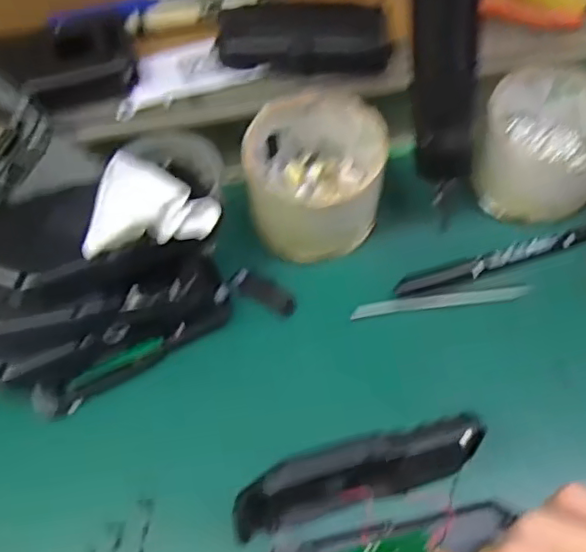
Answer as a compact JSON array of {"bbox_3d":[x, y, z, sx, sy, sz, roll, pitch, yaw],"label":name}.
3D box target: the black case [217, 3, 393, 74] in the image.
[{"bbox_3d":[0.007,-0.145,0.362,0.103,0.024,0.042,-3,59,1],"label":"black case"}]

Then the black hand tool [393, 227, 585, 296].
[{"bbox_3d":[0.127,-0.012,0.354,0.137,0.007,0.012,-16,64,-6],"label":"black hand tool"}]

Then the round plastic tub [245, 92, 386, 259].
[{"bbox_3d":[0.014,-0.062,0.357,0.079,0.054,0.091,11,60,9],"label":"round plastic tub"}]

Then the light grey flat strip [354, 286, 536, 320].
[{"bbox_3d":[0.087,0.015,0.347,0.105,0.004,0.009,-7,73,-5],"label":"light grey flat strip"}]

